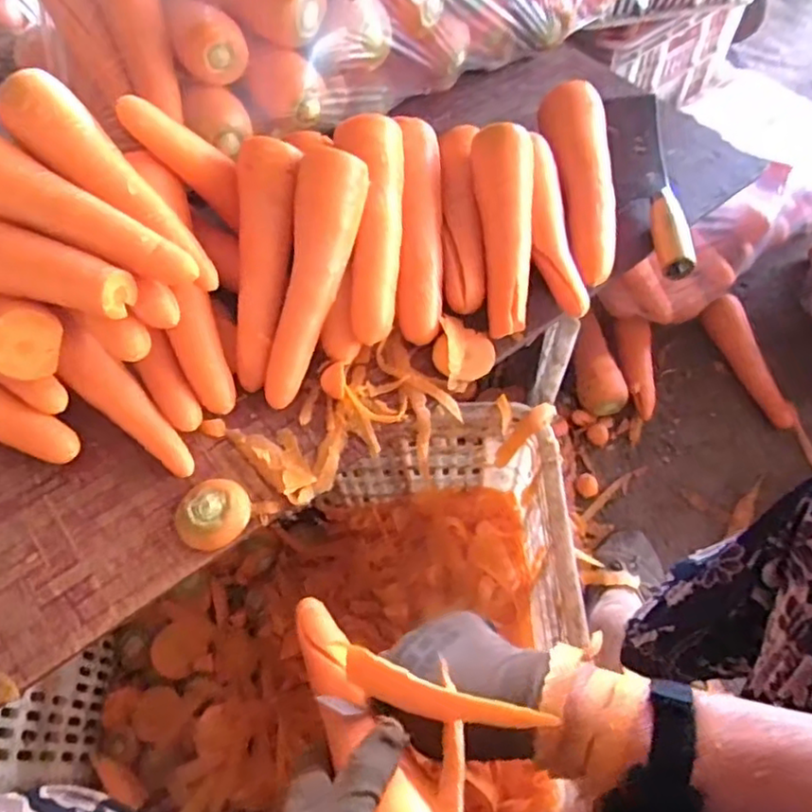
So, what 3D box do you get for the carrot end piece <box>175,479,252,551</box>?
[{"bbox_3d":[-0.146,0.080,0.483,0.054,0.013,0.055,-1,58,2],"label":"carrot end piece"}]

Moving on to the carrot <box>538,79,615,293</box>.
[{"bbox_3d":[0.170,-0.218,0.623,0.064,0.064,0.226,0,59,2],"label":"carrot"}]

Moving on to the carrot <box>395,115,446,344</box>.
[{"bbox_3d":[0.014,-0.161,0.575,0.041,0.035,0.211,0,78,2],"label":"carrot"}]

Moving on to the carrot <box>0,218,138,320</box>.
[{"bbox_3d":[-0.296,-0.107,0.461,0.193,0.043,0.054,19,62,13],"label":"carrot"}]

